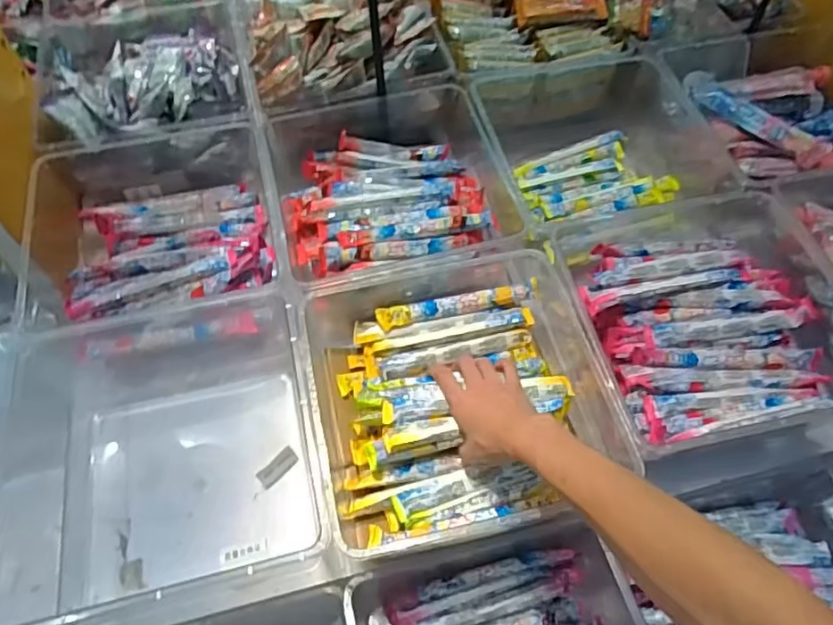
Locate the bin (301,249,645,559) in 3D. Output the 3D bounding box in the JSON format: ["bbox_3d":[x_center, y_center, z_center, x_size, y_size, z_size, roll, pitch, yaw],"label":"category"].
[{"bbox_3d":[0.044,0.068,0.703,0.317,0.123,0.319,-11,58,-7],"label":"bin"}]

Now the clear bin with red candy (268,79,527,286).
[{"bbox_3d":[-0.035,-0.186,0.875,0.315,0.136,0.342,-15,58,-10],"label":"clear bin with red candy"}]

